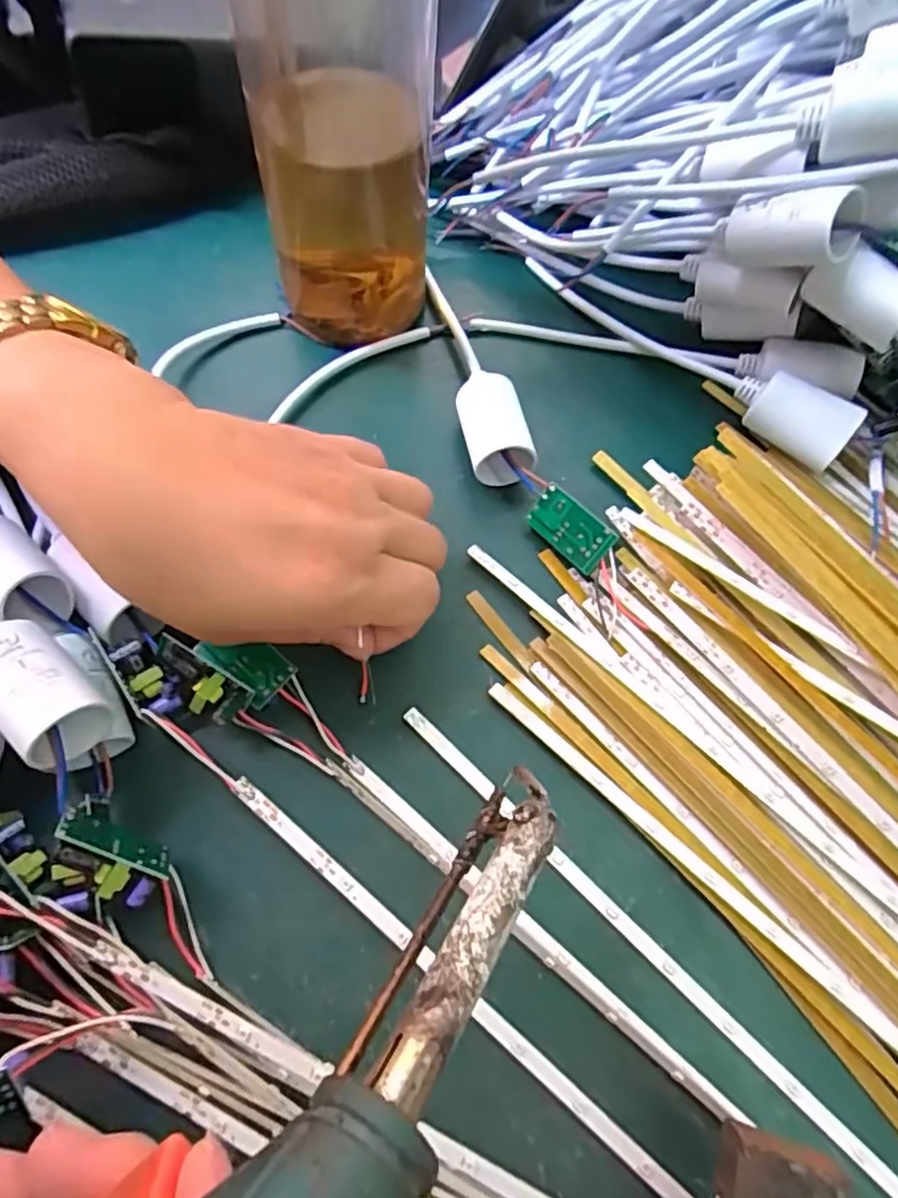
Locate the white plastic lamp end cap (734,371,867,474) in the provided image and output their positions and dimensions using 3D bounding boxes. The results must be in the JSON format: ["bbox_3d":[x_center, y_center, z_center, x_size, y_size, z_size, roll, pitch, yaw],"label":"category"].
[{"bbox_3d":[0.159,-0.085,0.302,0.053,0.025,0.026,38,69,12],"label":"white plastic lamp end cap"}]

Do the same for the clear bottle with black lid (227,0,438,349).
[{"bbox_3d":[-0.041,-0.193,0.251,0.070,0.202,0.085,0,65,-3],"label":"clear bottle with black lid"}]

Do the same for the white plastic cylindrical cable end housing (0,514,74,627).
[{"bbox_3d":[-0.160,-0.011,0.236,0.047,0.023,0.025,38,69,12],"label":"white plastic cylindrical cable end housing"}]

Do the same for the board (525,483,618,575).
[{"bbox_3d":[0.051,-0.030,0.278,0.038,0.004,0.021,43,111,20],"label":"board"}]

